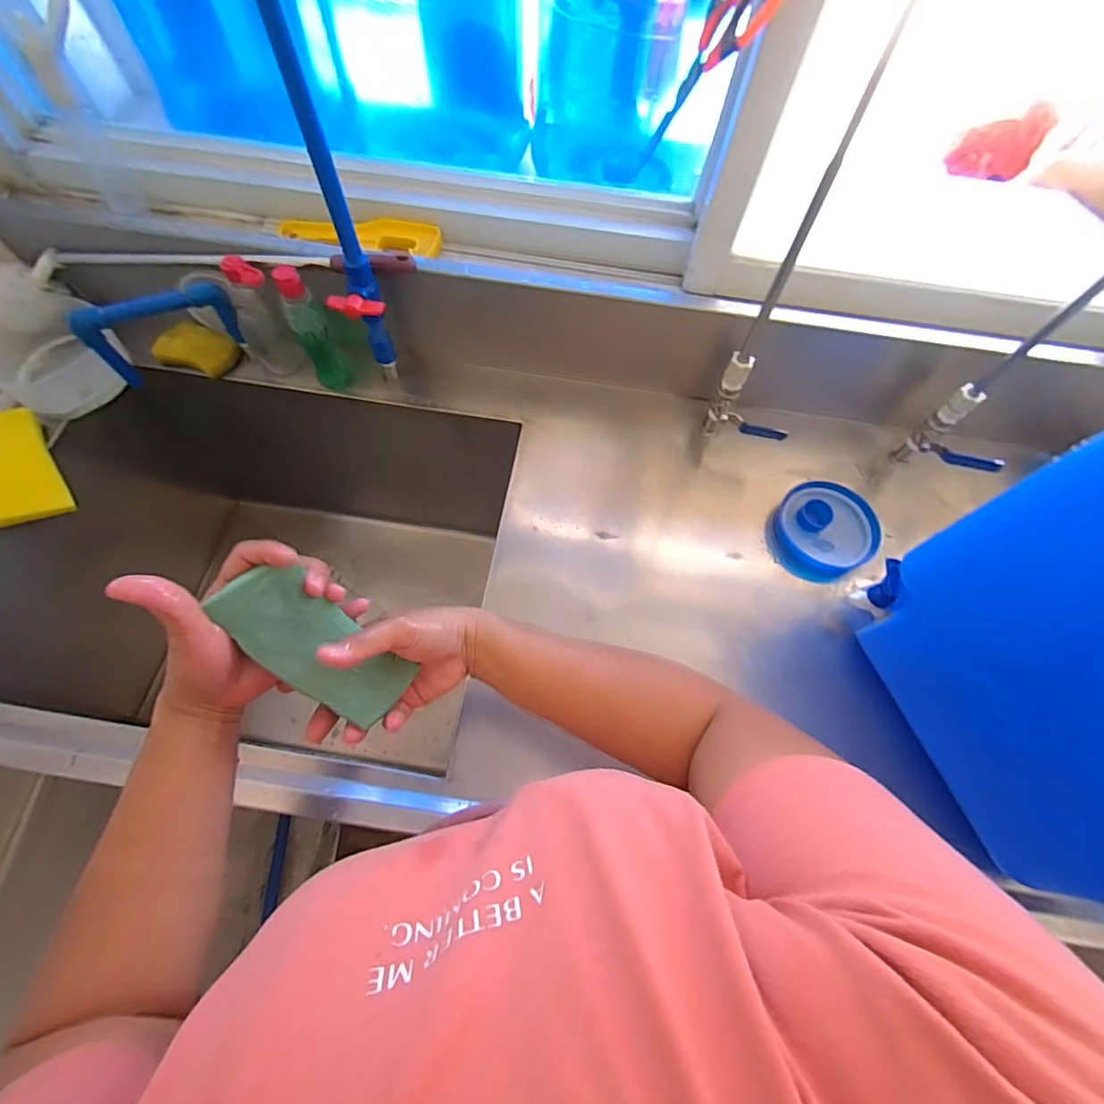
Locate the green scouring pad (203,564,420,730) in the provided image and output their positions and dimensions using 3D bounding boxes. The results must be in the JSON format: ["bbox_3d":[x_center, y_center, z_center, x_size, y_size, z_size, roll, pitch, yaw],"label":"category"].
[{"bbox_3d":[-0.169,0.071,0.372,0.138,0.009,0.058,47,67,-23],"label":"green scouring pad"}]

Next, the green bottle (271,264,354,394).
[{"bbox_3d":[-0.311,-0.285,0.667,0.051,0.162,0.044,-27,70,-14],"label":"green bottle"}]

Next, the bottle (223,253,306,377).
[{"bbox_3d":[-0.389,-0.311,0.688,0.069,0.165,0.051,-32,71,-16],"label":"bottle"}]

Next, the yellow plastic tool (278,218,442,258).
[{"bbox_3d":[-0.247,-0.405,0.647,0.207,0.034,0.057,9,66,1],"label":"yellow plastic tool"}]

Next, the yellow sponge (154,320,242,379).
[{"bbox_3d":[-0.507,-0.294,0.736,0.103,0.029,0.079,17,66,5],"label":"yellow sponge"}]

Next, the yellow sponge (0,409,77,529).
[{"bbox_3d":[-0.671,-0.104,0.624,0.097,0.029,0.145,-25,85,-42],"label":"yellow sponge"}]

